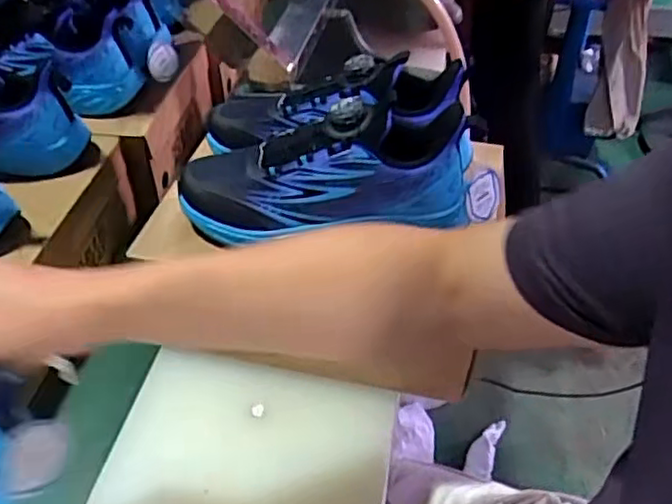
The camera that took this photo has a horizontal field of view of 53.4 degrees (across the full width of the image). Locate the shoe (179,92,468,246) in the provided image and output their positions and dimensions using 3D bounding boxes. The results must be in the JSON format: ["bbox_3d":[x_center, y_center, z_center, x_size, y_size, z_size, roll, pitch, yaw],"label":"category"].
[{"bbox_3d":[-0.013,-0.075,0.574,0.248,0.096,0.091,-6,46,0],"label":"shoe"}]

